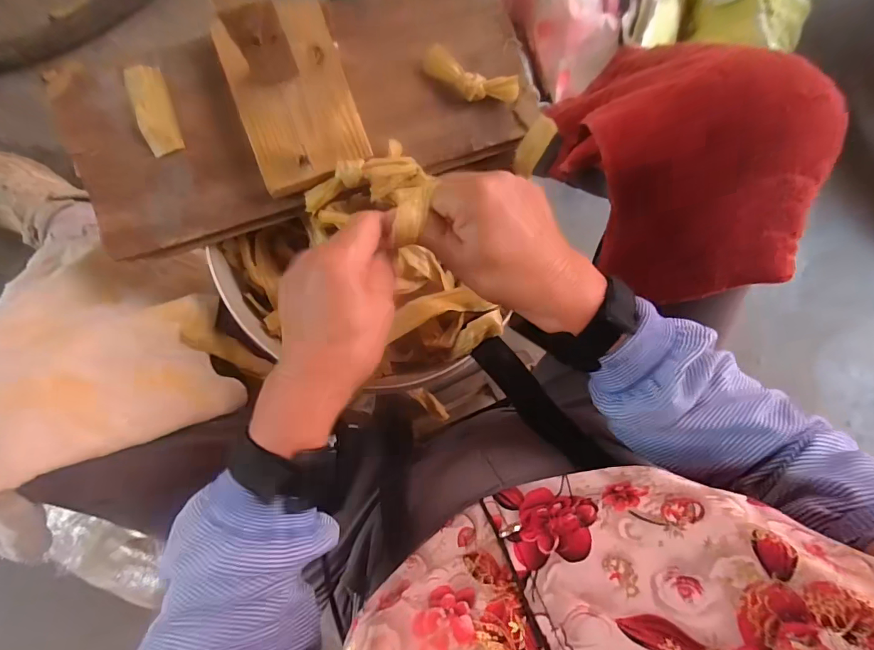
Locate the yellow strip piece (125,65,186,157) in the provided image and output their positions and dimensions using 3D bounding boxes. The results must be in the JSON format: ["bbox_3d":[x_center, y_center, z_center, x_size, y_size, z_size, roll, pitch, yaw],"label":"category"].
[{"bbox_3d":[-0.244,-0.188,0.369,0.031,0.008,0.087,-23,80,-7],"label":"yellow strip piece"}]

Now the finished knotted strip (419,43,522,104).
[{"bbox_3d":[0.029,-0.217,0.378,0.087,0.017,0.035,19,89,-8],"label":"finished knotted strip"}]

